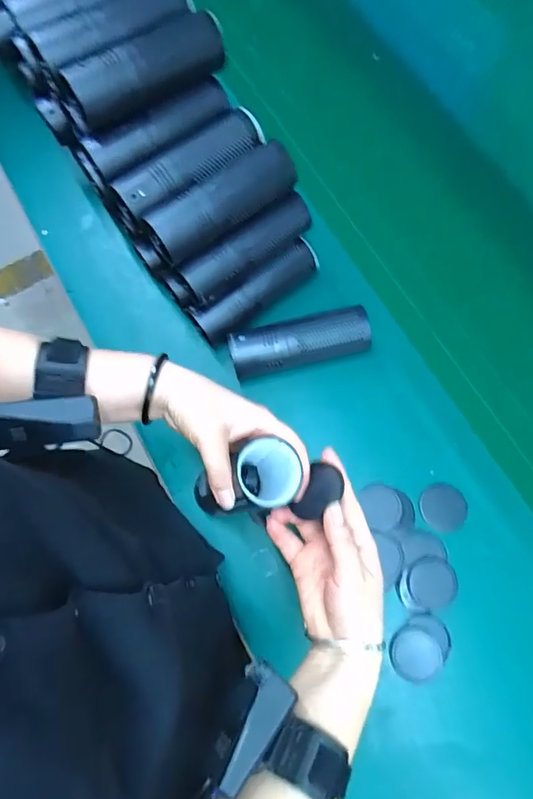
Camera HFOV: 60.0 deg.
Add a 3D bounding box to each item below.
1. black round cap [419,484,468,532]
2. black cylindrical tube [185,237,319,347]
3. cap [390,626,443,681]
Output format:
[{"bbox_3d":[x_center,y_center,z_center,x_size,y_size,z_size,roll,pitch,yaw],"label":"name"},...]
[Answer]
[{"bbox_3d":[0.198,0.121,0.517,0.054,0.013,0.050,0,75,2],"label":"black round cap"},{"bbox_3d":[-0.010,-0.131,0.564,0.170,0.042,0.044,-35,77,-7],"label":"black cylindrical tube"},{"bbox_3d":[0.154,0.263,0.479,0.049,0.009,0.048,0,75,2],"label":"cap"}]

